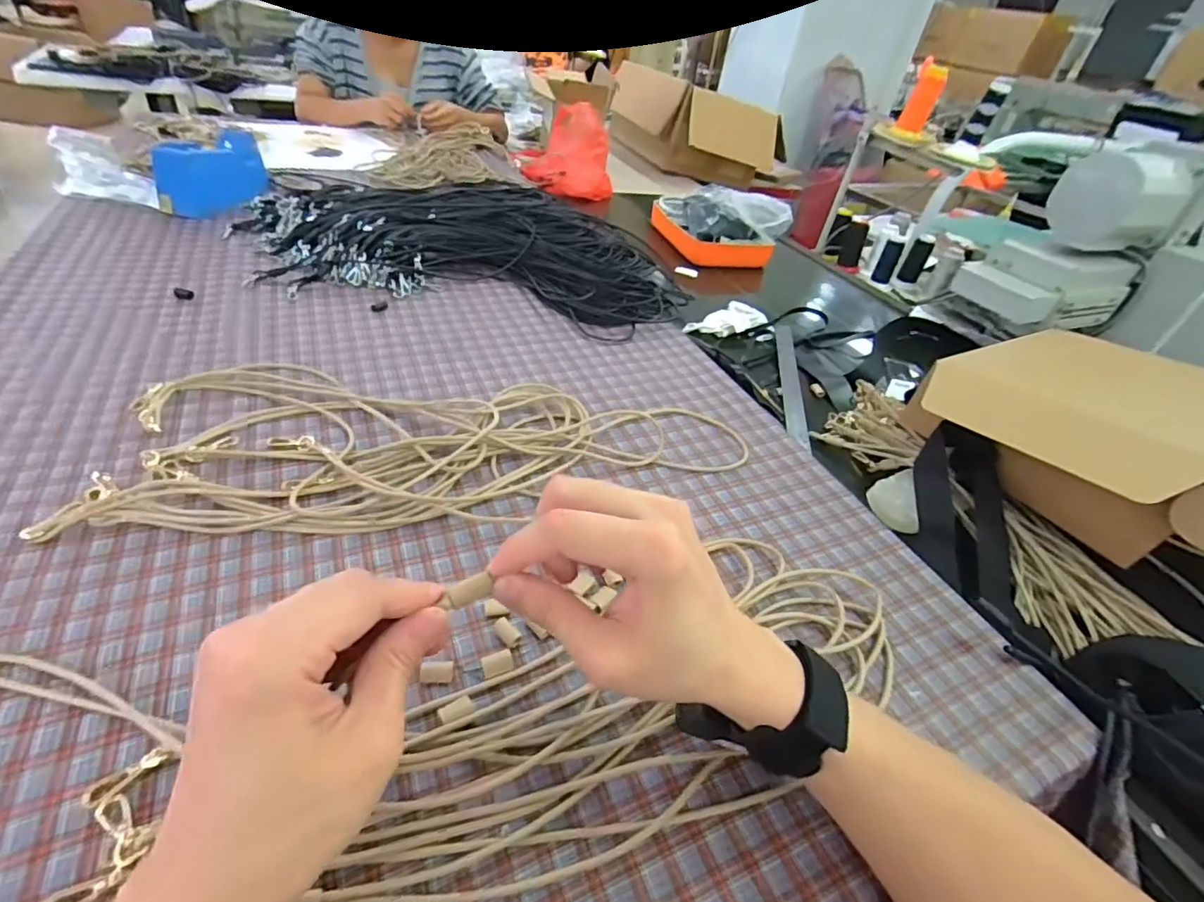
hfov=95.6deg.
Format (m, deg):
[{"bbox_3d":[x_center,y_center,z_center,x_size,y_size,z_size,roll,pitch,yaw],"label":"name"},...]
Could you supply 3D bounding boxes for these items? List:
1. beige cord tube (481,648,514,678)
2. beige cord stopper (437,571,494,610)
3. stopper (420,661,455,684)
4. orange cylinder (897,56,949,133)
[{"bbox_3d":[-0.070,0.142,0.366,0.021,0.006,0.014,-12,43,-21],"label":"beige cord tube"},{"bbox_3d":[-0.064,0.066,0.256,0.022,0.009,0.008,-18,46,-27],"label":"beige cord stopper"},{"bbox_3d":[-0.107,0.145,0.355,0.020,0.009,0.013,0,40,-12],"label":"stopper"},{"bbox_3d":[0.596,-0.658,1.018,0.056,0.101,0.046,25,42,18],"label":"orange cylinder"}]

